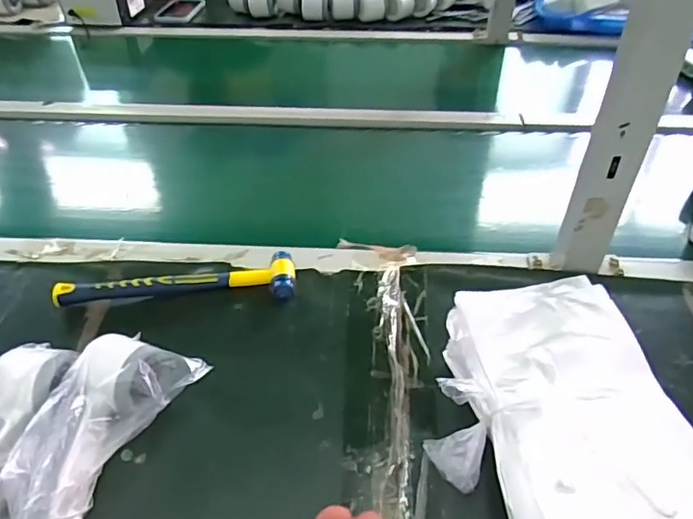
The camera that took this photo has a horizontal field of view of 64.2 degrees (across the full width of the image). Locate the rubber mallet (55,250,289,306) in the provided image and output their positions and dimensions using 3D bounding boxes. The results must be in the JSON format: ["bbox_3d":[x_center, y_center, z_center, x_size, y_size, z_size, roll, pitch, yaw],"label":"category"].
[{"bbox_3d":[-0.176,0.024,0.584,0.240,0.026,0.063,-3,43,-3],"label":"rubber mallet"}]

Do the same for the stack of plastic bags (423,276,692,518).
[{"bbox_3d":[0.169,0.130,0.432,0.193,0.067,0.238,-10,44,-11],"label":"stack of plastic bags"}]

